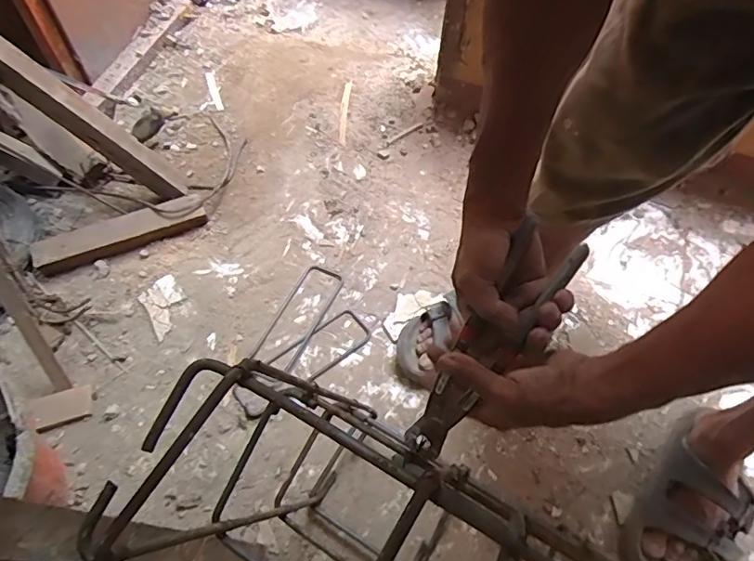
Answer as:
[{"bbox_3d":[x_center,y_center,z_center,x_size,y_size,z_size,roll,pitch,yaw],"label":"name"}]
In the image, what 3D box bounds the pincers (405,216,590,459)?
[{"bbox_3d":[0.095,0.052,0.437,0.054,0.023,0.217,32,89,20],"label":"pincers"}]

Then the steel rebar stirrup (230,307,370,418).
[{"bbox_3d":[-0.123,0.135,0.870,0.244,0.005,0.078,-33,62,-21],"label":"steel rebar stirrup"}]

